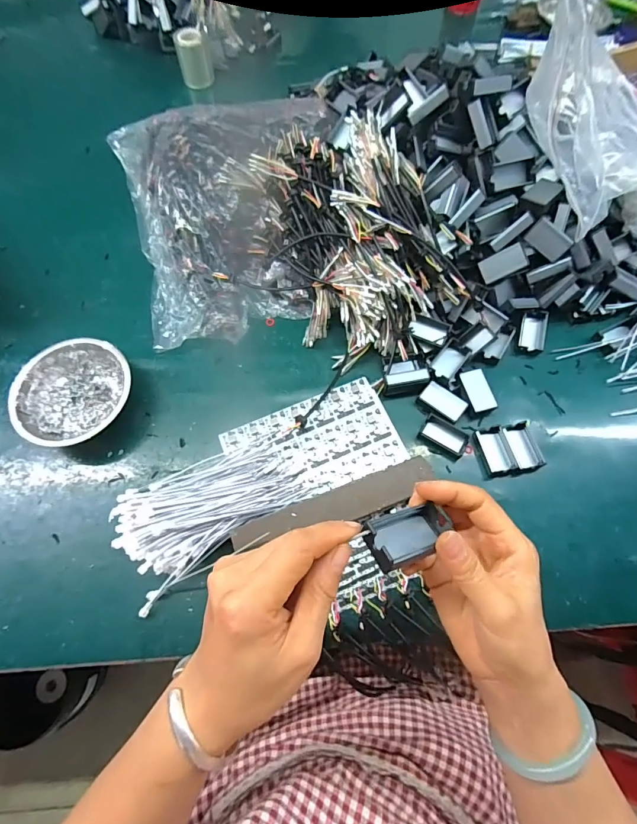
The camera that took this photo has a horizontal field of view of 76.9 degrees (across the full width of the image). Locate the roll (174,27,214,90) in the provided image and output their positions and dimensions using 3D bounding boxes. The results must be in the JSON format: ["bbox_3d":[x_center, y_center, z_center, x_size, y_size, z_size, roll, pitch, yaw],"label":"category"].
[{"bbox_3d":[-0.209,-0.595,0.678,0.048,0.073,0.048,0,68,0],"label":"roll"}]

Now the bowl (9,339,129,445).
[{"bbox_3d":[-0.275,-0.019,0.461,0.123,0.046,0.123,0,68,0],"label":"bowl"}]

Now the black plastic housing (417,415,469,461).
[{"bbox_3d":[0.143,0.029,0.458,0.051,0.011,0.034,32,72,12],"label":"black plastic housing"}]

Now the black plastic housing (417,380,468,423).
[{"bbox_3d":[0.145,-0.012,0.466,0.051,0.012,0.030,33,72,12],"label":"black plastic housing"}]

